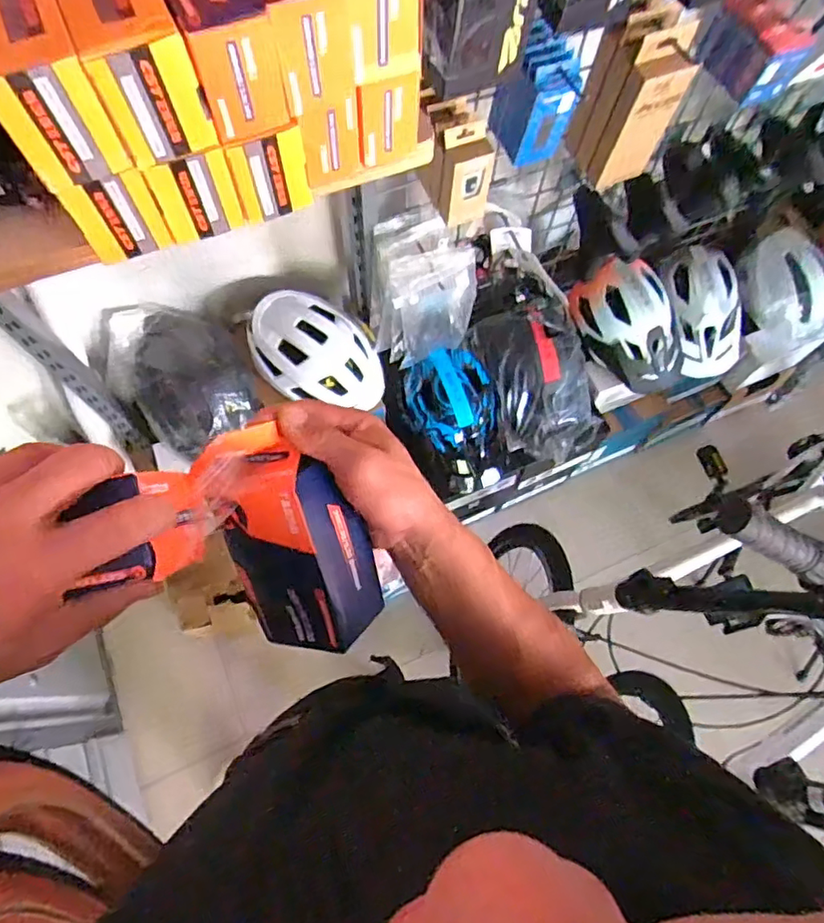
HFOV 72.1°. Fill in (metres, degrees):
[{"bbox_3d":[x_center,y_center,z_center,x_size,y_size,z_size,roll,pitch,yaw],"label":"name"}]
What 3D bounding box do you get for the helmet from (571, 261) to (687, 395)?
[{"bbox_3d":[0.499,-0.313,1.314,0.205,0.165,0.327,-32,107,17],"label":"helmet"}]

